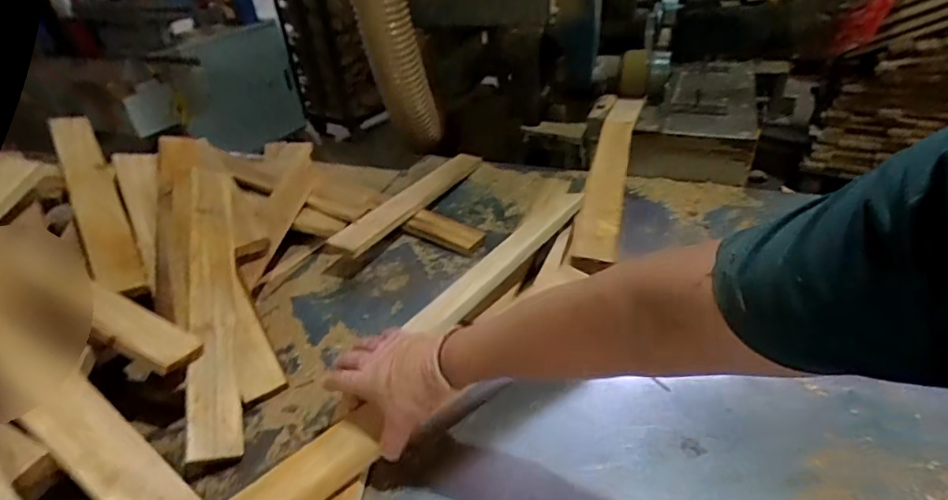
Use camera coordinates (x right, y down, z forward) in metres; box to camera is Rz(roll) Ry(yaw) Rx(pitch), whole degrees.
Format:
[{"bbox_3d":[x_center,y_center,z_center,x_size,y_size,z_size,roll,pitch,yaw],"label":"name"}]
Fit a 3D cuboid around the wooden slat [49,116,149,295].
[{"bbox_3d":[-0.620,-0.093,0.808,0.062,0.029,0.498,-26,54,-26],"label":"wooden slat"}]

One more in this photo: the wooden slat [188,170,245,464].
[{"bbox_3d":[-0.383,0.060,0.729,0.063,0.032,0.496,10,43,-37],"label":"wooden slat"}]

